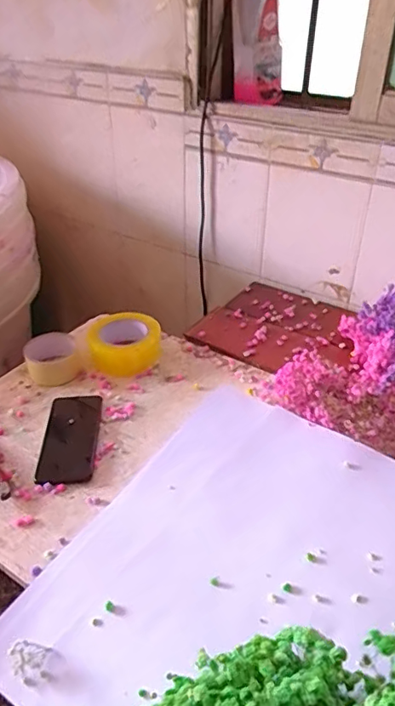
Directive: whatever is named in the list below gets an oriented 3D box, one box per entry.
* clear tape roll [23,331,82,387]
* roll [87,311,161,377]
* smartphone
[{"bbox_3d":[-0.241,0.007,0.860,0.082,0.048,0.083,0,37,0],"label":"clear tape roll"},{"bbox_3d":[-0.126,-0.017,0.902,0.119,0.059,0.119,0,37,0],"label":"roll"},{"bbox_3d":[-0.180,0.121,0.745,0.076,0.008,0.166,-2,37,-3],"label":"smartphone"}]

